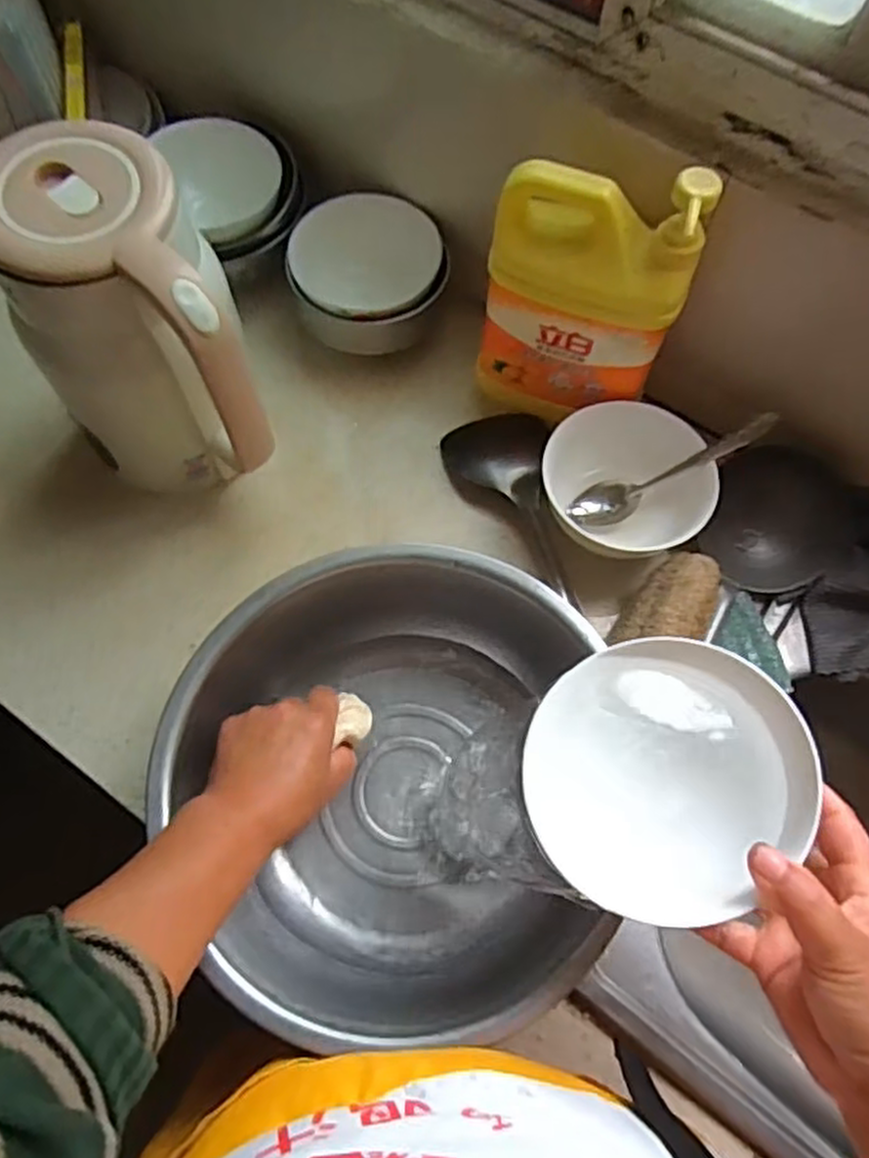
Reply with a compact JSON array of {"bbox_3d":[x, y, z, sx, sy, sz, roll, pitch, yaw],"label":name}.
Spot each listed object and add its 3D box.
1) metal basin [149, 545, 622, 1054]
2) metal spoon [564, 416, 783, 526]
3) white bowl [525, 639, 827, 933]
[{"bbox_3d":[-0.037,0.134,0.510,0.268,0.111,0.290,2,68,0],"label":"metal basin"},{"bbox_3d":[0.191,-0.087,0.602,0.168,0.029,0.028,-25,68,21],"label":"metal spoon"},{"bbox_3d":[0.117,0.101,0.383,0.130,0.045,0.130,-4,75,15],"label":"white bowl"}]

